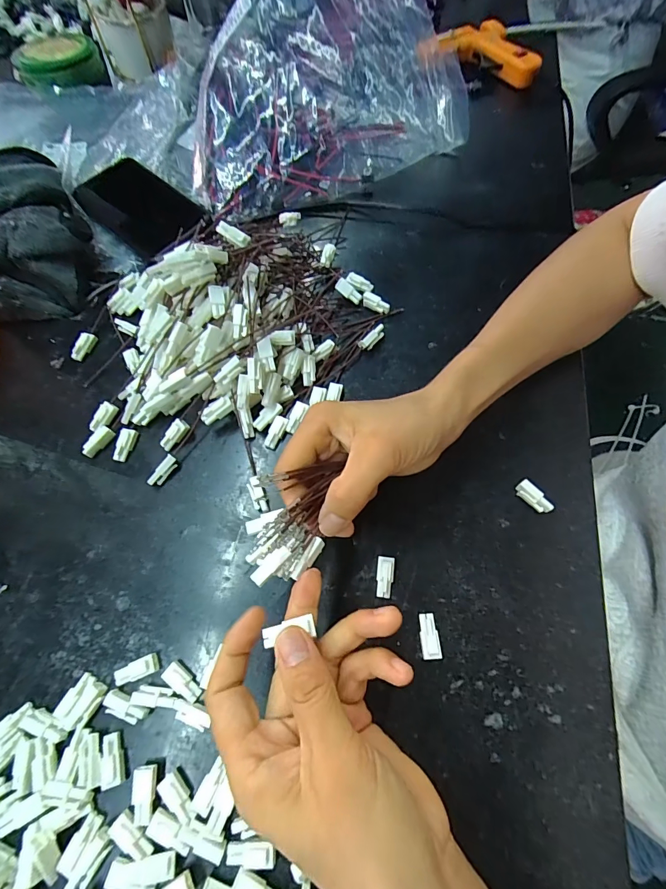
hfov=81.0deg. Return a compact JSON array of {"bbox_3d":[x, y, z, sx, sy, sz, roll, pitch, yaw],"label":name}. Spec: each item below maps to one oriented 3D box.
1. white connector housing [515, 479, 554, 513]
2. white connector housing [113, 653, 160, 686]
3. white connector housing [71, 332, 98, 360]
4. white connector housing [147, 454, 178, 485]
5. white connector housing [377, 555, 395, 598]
[{"bbox_3d":[0.137,0.036,0.267,0.009,0.011,0.025,-41,72,-13],"label":"white connector housing"},{"bbox_3d":[-0.120,0.137,0.237,0.025,0.010,0.011,-21,68,-6],"label":"white connector housing"},{"bbox_3d":[-0.214,-0.084,0.334,0.008,0.012,0.025,20,70,10],"label":"white connector housing"},{"bbox_3d":[-0.125,0.020,0.287,0.009,0.012,0.025,33,72,14],"label":"white connector housing"},{"bbox_3d":[0.034,0.086,0.253,0.011,0.008,0.025,7,68,5],"label":"white connector housing"}]

